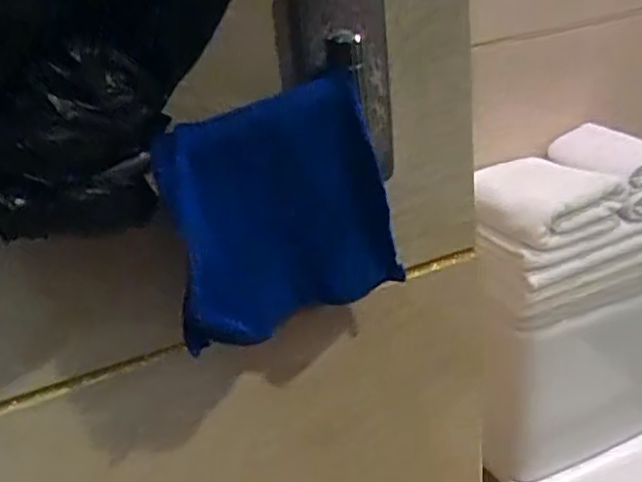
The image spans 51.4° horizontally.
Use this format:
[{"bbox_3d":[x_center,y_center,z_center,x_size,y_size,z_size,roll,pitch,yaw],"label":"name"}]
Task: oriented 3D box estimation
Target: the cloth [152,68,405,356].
[{"bbox_3d":[-0.016,-0.013,0.341,0.126,0.122,0.020,-17,27,-19],"label":"cloth"}]

